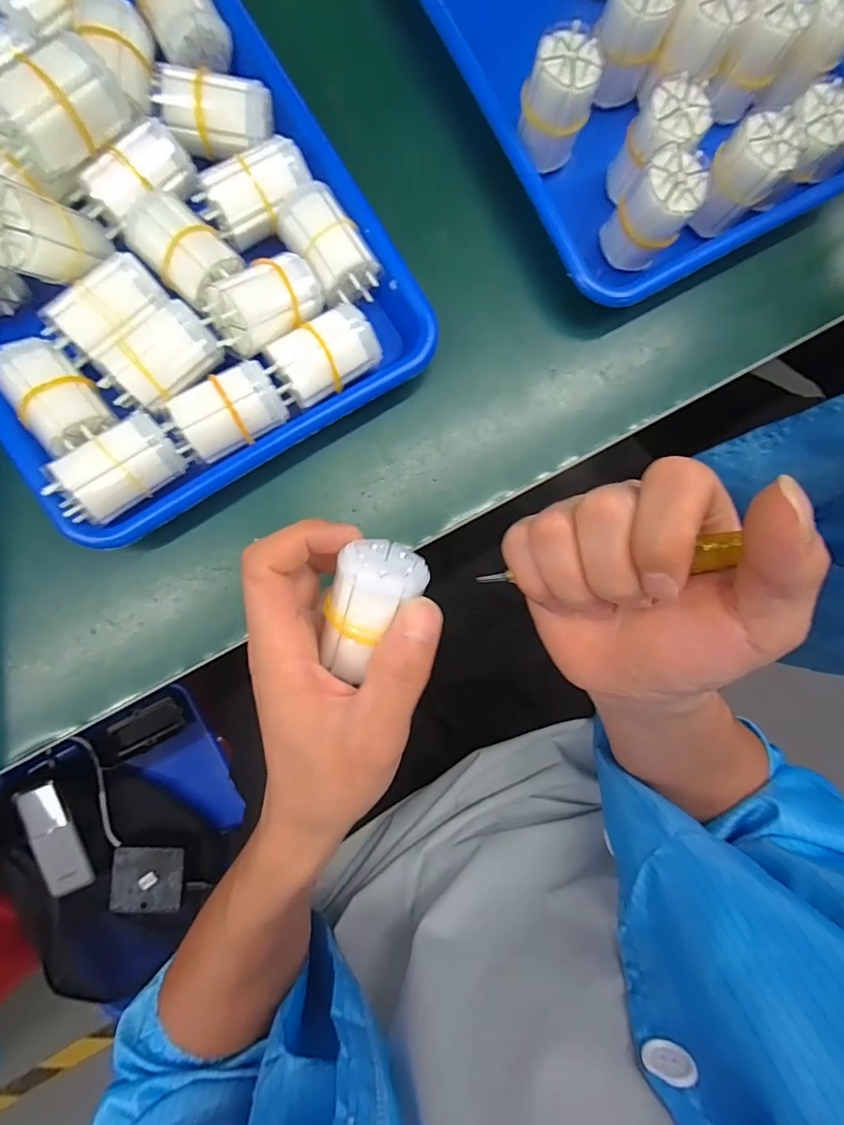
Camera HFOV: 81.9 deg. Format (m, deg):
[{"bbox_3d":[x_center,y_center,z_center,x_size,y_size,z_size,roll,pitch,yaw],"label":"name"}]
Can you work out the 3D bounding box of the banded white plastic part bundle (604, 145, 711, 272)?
[{"bbox_3d":[0.140,-0.213,0.296,0.039,0.056,0.036,0,88,-4],"label":"banded white plastic part bundle"}]

